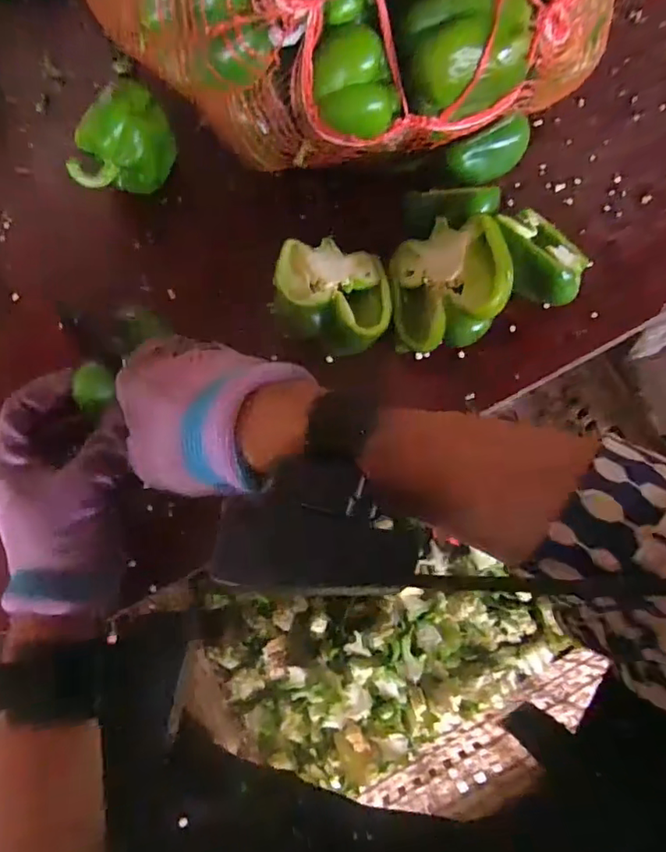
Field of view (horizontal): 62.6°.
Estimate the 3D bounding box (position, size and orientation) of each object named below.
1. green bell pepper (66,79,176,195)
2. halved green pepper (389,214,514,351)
[{"bbox_3d":[-0.157,-0.215,0.429,0.060,0.063,0.086,28,73,11],"label":"green bell pepper"},{"bbox_3d":[0.077,-0.094,0.372,0.066,0.068,0.072,-5,70,0],"label":"halved green pepper"}]

